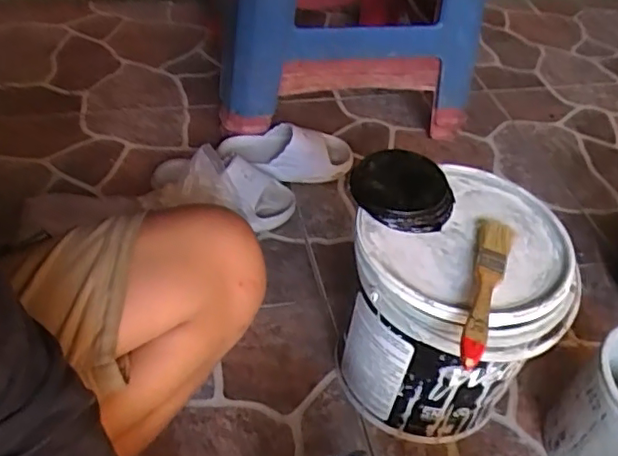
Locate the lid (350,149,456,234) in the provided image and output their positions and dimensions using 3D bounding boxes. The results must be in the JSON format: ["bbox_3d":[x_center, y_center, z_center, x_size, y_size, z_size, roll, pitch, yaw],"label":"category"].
[{"bbox_3d":[0.081,-0.034,0.510,0.087,0.022,0.087,3,42,-3],"label":"lid"}]

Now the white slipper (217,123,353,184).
[{"bbox_3d":[-0.031,-0.101,0.803,0.182,0.063,0.082,0,46,-8],"label":"white slipper"}]

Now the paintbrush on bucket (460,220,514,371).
[{"bbox_3d":[0.135,0.043,0.438,0.028,0.023,0.164,16,43,10],"label":"paintbrush on bucket"}]

